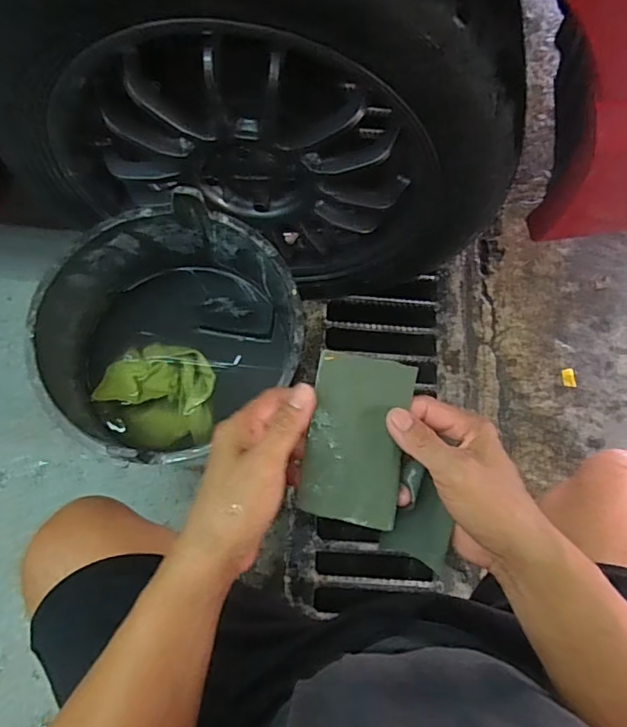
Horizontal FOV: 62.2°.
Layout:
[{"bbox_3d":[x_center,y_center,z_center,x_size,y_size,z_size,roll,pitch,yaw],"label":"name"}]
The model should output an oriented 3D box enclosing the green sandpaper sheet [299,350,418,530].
[{"bbox_3d":[0.031,0.054,0.371,0.068,0.004,0.118,9,93,1],"label":"green sandpaper sheet"}]

